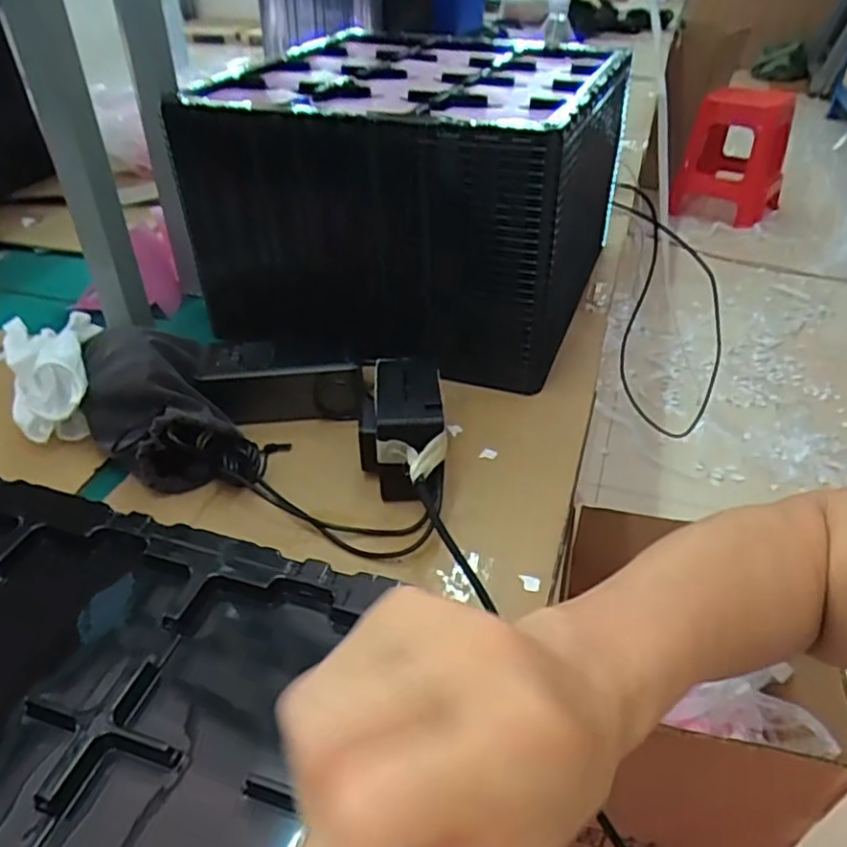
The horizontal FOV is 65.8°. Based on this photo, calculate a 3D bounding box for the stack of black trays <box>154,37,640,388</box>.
[{"bbox_3d":[-0.009,-0.225,0.676,0.343,0.246,0.324,14,40,18],"label":"stack of black trays"}]

